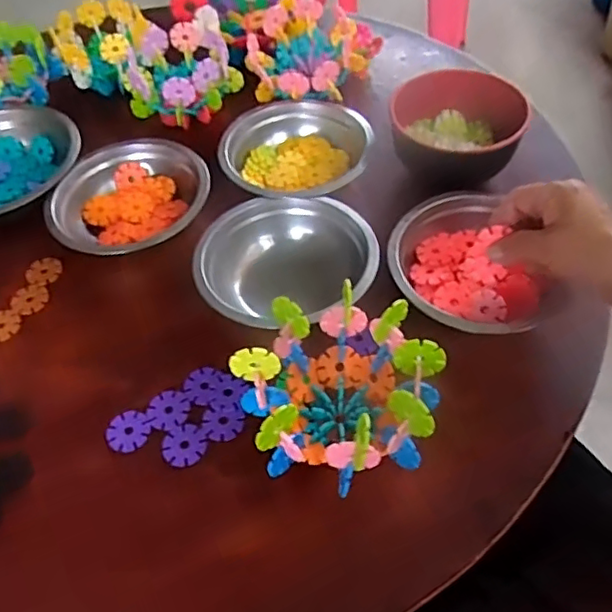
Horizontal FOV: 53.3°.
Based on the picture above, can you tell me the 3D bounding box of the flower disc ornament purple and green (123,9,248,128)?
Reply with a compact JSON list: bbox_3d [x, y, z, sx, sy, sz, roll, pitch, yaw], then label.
[{"bbox_3d":[-0.132,-0.243,0.648,0.117,0.065,0.122,-16,53,-8],"label":"flower disc ornament purple and green"}]

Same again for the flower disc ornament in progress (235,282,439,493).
[{"bbox_3d":[0.021,0.054,0.396,0.126,0.075,0.102,-3,53,2],"label":"flower disc ornament in progress"}]

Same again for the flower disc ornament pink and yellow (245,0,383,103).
[{"bbox_3d":[0.008,-0.273,0.651,0.131,0.067,0.131,-2,53,3],"label":"flower disc ornament pink and yellow"}]

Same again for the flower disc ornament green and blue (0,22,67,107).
[{"bbox_3d":[-0.335,-0.261,0.671,0.118,0.053,0.111,-26,55,-15],"label":"flower disc ornament green and blue"}]

